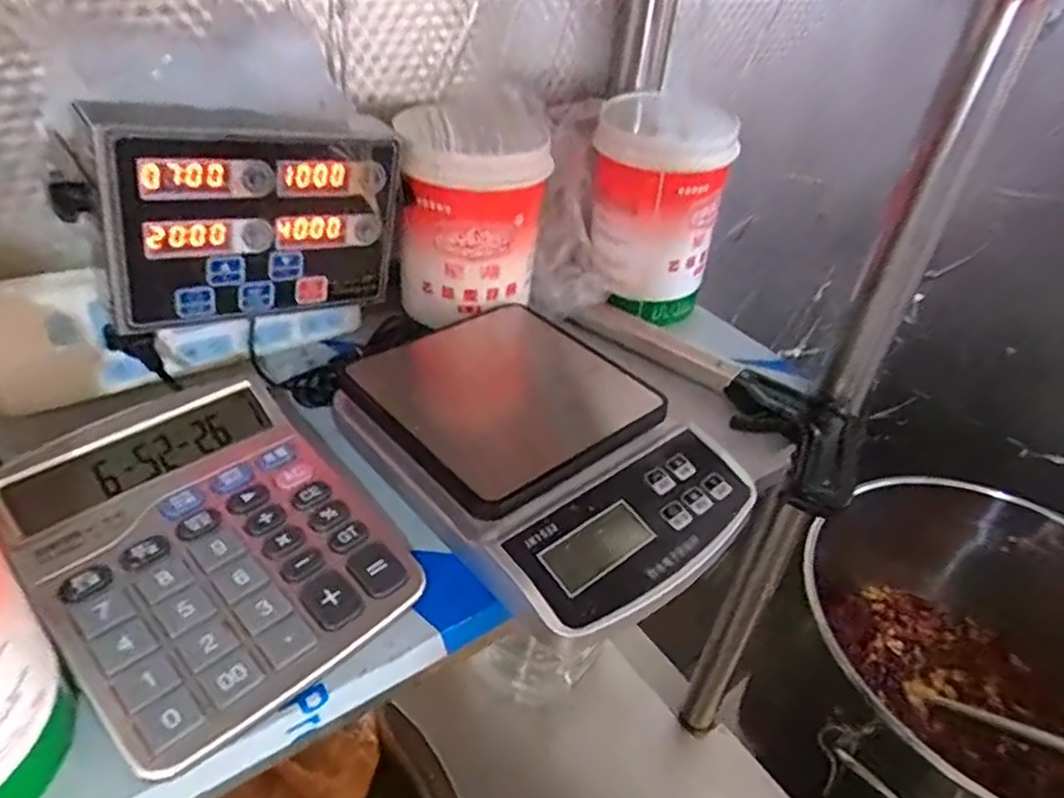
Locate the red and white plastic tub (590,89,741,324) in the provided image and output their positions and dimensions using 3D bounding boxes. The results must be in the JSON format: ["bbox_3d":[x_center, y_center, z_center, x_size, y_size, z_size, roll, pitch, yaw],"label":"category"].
[{"bbox_3d":[0.103,-0.163,0.560,0.109,0.165,0.120,11,38,5],"label":"red and white plastic tub"}]

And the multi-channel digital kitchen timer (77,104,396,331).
[{"bbox_3d":[-0.163,-0.110,0.399,0.168,0.117,0.061,-21,46,-31],"label":"multi-channel digital kitchen timer"}]

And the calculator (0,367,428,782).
[{"bbox_3d":[-0.154,0.061,0.337,0.178,0.037,0.153,34,46,30],"label":"calculator"}]

